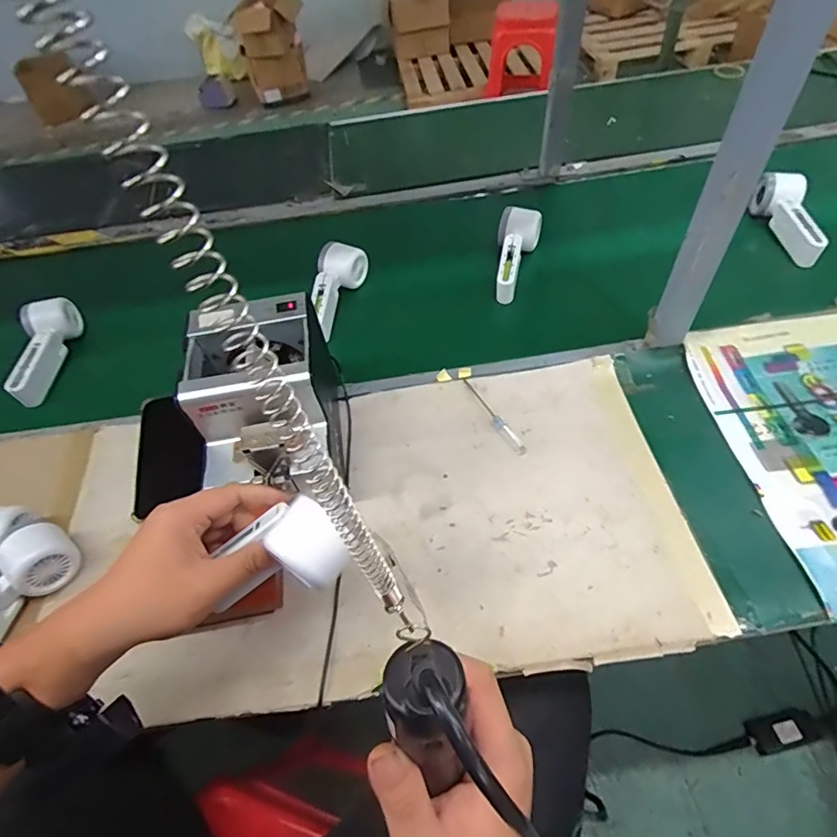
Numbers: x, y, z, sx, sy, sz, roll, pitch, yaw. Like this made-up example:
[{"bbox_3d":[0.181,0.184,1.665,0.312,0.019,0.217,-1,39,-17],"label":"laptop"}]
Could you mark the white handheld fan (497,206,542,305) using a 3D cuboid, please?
[{"bbox_3d":[0.140,-0.237,0.716,0.061,0.052,0.155,7,52,11],"label":"white handheld fan"}]

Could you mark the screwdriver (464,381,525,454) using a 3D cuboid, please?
[{"bbox_3d":[0.086,-0.003,0.585,0.015,0.010,0.119,-28,54,-17],"label":"screwdriver"}]

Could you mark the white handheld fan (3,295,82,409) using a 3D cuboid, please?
[{"bbox_3d":[-0.519,-0.103,0.701,0.065,0.050,0.169,-16,53,-4],"label":"white handheld fan"}]

